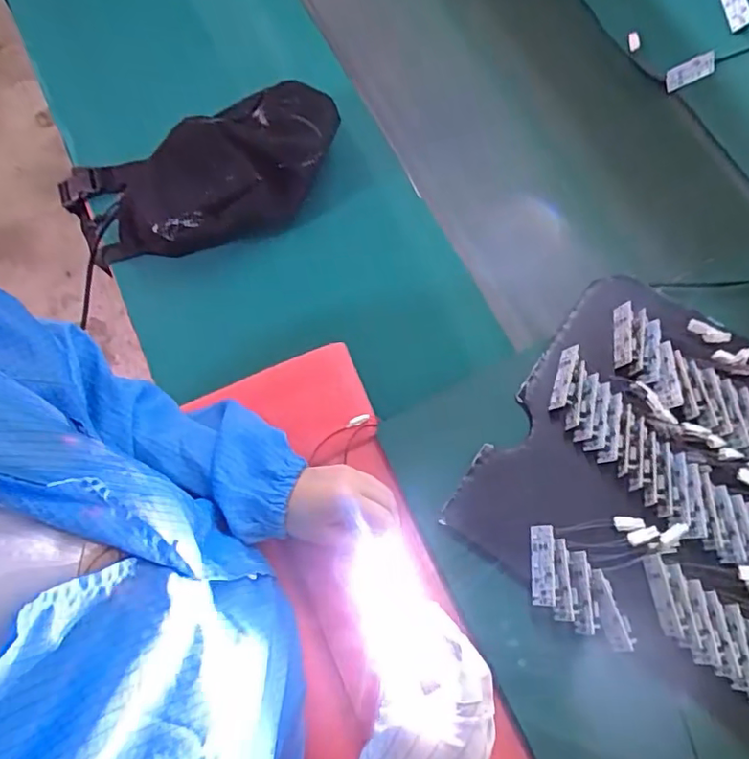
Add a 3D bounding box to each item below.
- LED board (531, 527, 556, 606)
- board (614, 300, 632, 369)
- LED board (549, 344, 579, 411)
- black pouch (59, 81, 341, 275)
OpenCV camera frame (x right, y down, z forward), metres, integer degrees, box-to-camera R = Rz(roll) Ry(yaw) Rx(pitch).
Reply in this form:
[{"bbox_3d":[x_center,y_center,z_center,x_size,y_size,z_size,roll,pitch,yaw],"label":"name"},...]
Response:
[{"bbox_3d":[0.145,0.160,0.501,0.019,0.004,0.065,-7,67,28],"label":"LED board"},{"bbox_3d":[0.245,-0.043,0.574,0.008,0.018,0.064,16,72,-39],"label":"board"},{"bbox_3d":[0.183,-0.002,0.556,0.006,0.019,0.063,28,75,-32],"label":"LED board"},{"bbox_3d":[-0.193,-0.231,0.658,0.325,0.080,0.160,-21,72,-7],"label":"black pouch"}]

